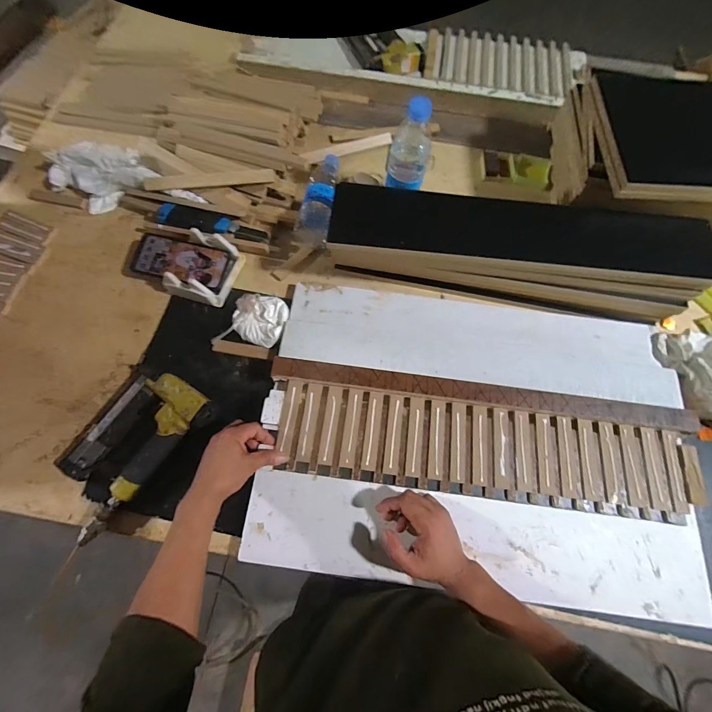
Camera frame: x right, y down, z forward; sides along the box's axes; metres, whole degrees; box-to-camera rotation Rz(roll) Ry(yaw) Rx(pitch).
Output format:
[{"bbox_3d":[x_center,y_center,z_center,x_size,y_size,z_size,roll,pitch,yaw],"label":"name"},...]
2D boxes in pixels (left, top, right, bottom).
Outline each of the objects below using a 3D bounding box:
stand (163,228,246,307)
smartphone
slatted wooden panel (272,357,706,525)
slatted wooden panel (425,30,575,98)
[{"bbox_3d":[-0.264,-0.153,0.588,0.100,0.052,0.120,17,72,5],"label":"stand"},{"bbox_3d":[-0.304,-0.164,0.586,0.164,0.016,0.077,15,73,1],"label":"smartphone"},{"bbox_3d":[0.181,0.119,0.485,0.591,0.021,0.152,8,71,1],"label":"slatted wooden panel"},{"bbox_3d":[0.329,-0.686,0.779,0.324,0.023,0.201,13,72,4],"label":"slatted wooden panel"}]

